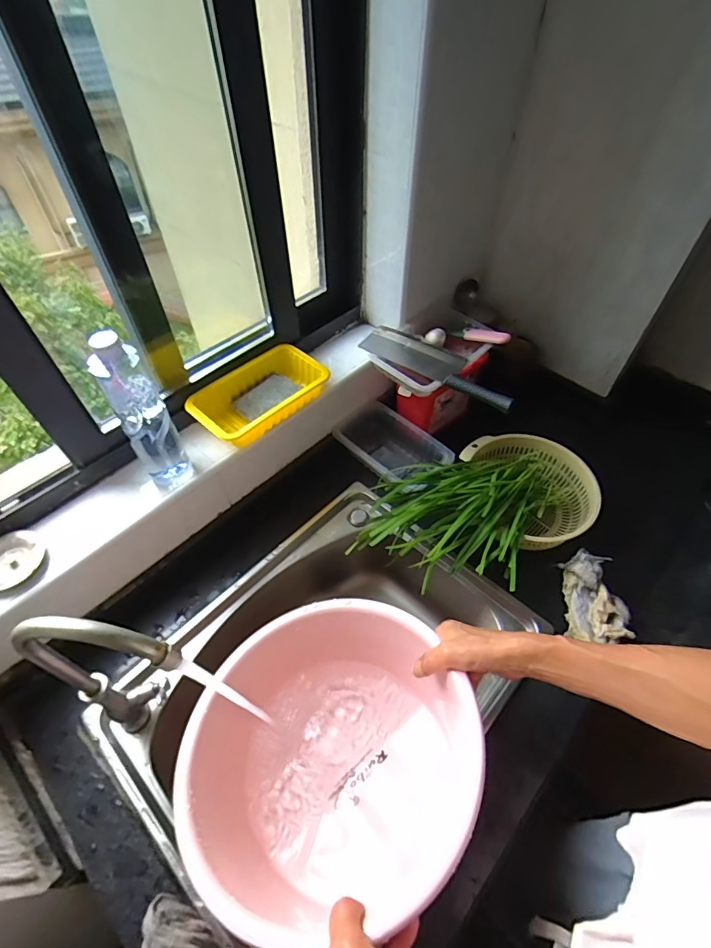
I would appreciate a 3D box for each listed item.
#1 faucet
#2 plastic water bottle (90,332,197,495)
[{"bbox_3d":[-0.247,0.234,0.506,0.157,0.308,0.037,1,52,1],"label":"faucet"},{"bbox_3d":[-0.279,-0.077,0.602,0.061,0.233,0.057,-28,57,-20],"label":"plastic water bottle"}]

